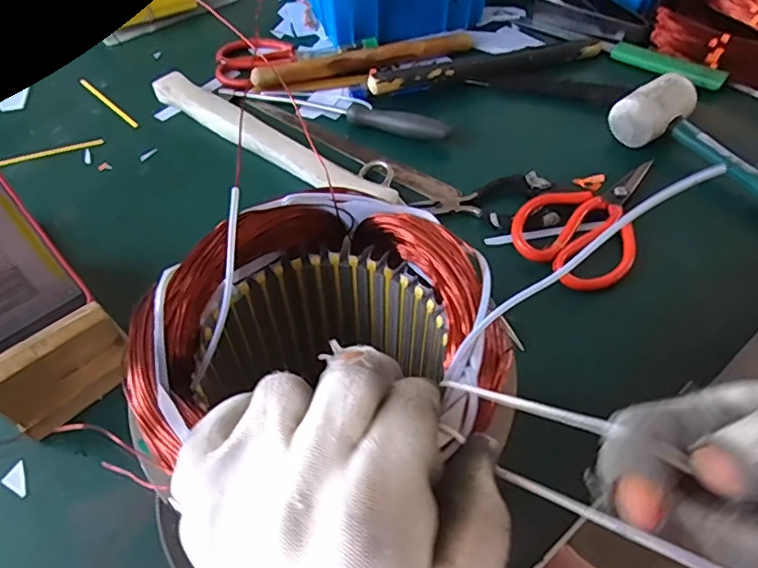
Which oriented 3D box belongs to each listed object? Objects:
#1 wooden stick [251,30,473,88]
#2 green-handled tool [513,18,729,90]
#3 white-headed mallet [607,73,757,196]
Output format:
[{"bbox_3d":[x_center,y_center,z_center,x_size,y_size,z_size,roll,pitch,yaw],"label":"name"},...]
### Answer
[{"bbox_3d":[-0.014,-0.245,0.602,0.242,0.019,0.022,-15,55,-10],"label":"wooden stick"},{"bbox_3d":[0.263,-0.267,0.614,0.234,0.013,0.031,34,61,23],"label":"green-handled tool"},{"bbox_3d":[0.324,-0.082,0.460,0.063,0.049,0.285,-30,59,-20],"label":"white-headed mallet"}]

